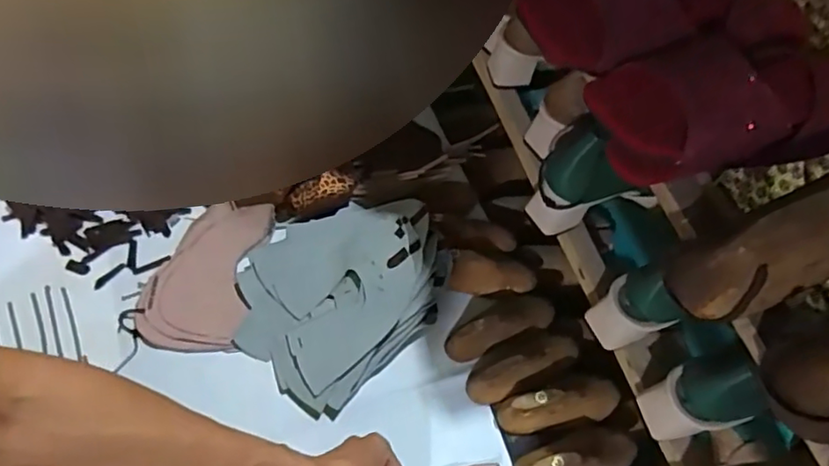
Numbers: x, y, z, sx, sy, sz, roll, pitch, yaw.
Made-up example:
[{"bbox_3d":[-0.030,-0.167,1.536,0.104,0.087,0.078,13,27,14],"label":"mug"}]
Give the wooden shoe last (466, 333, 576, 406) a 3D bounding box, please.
[{"bbox_3d":[0.120,0.141,0.653,0.140,0.053,0.050,-23,62,-17],"label":"wooden shoe last"}]

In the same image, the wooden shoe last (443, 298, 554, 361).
[{"bbox_3d":[0.098,0.103,0.676,0.139,0.049,0.044,-20,61,-16],"label":"wooden shoe last"}]

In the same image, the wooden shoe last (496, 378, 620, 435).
[{"bbox_3d":[0.158,0.180,0.629,0.137,0.055,0.045,-9,59,-10],"label":"wooden shoe last"}]

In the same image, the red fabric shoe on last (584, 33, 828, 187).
[{"bbox_3d":[0.248,-0.095,0.436,0.245,0.076,0.080,-9,59,-9],"label":"red fabric shoe on last"}]

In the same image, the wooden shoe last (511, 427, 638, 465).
[{"bbox_3d":[0.164,0.229,0.602,0.137,0.053,0.049,-10,59,-10],"label":"wooden shoe last"}]

